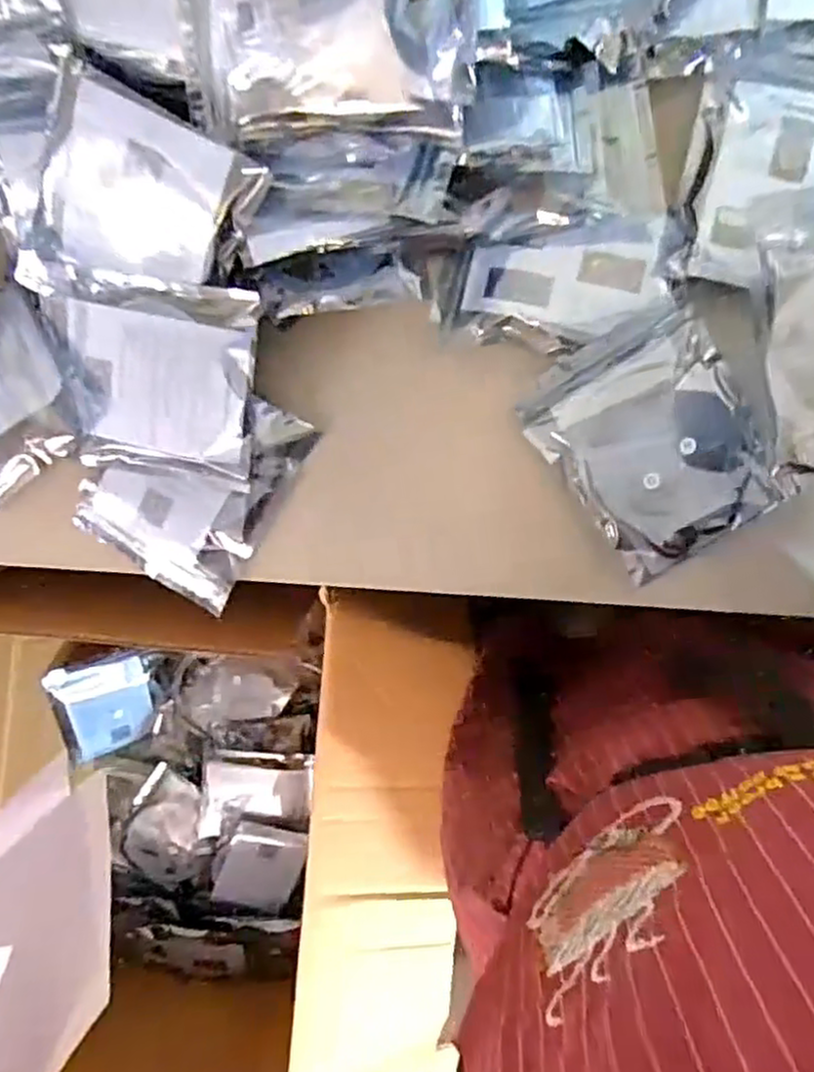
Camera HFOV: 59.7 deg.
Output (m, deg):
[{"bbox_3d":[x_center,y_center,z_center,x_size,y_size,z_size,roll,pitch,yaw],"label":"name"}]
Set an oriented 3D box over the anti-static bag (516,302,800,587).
[{"bbox_3d":[0.156,-0.057,0.447,0.118,0.009,0.144,-31,89,6],"label":"anti-static bag"}]

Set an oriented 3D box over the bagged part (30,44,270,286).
[{"bbox_3d":[-0.156,-0.196,0.419,0.120,0.014,0.108,22,129,-11],"label":"bagged part"}]

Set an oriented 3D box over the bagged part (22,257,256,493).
[{"bbox_3d":[-0.178,-0.106,0.464,0.159,0.015,0.122,12,108,9],"label":"bagged part"}]

